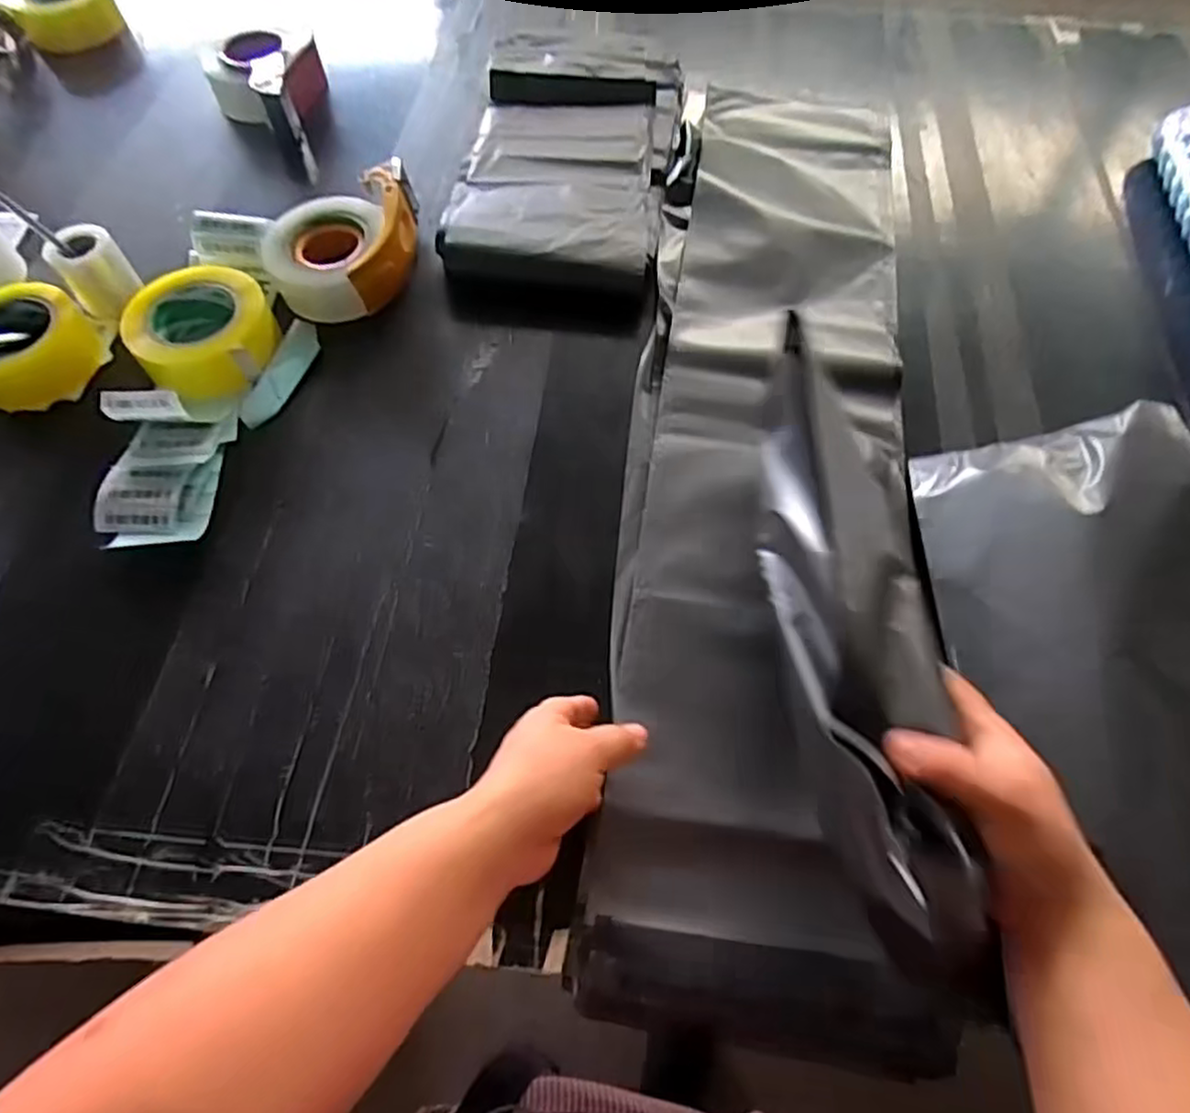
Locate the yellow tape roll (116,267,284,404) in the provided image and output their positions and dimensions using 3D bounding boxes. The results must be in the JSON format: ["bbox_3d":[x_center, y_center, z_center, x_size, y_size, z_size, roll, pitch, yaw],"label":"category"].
[{"bbox_3d":[-0.364,-0.212,0.667,0.119,0.054,0.126,0,61,0],"label":"yellow tape roll"}]

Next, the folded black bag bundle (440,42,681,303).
[{"bbox_3d":[-0.023,-0.478,0.821,0.235,0.037,0.514,4,61,2],"label":"folded black bag bundle"}]

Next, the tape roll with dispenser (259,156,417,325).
[{"bbox_3d":[-0.243,-0.310,0.717,0.165,0.064,0.130,-23,63,-13],"label":"tape roll with dispenser"}]

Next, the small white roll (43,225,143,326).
[{"bbox_3d":[-0.481,-0.276,0.689,0.059,0.060,0.062,28,64,15],"label":"small white roll"}]

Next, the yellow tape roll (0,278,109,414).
[{"bbox_3d":[-0.524,-0.196,0.658,0.115,0.058,0.115,0,61,0],"label":"yellow tape roll"}]

